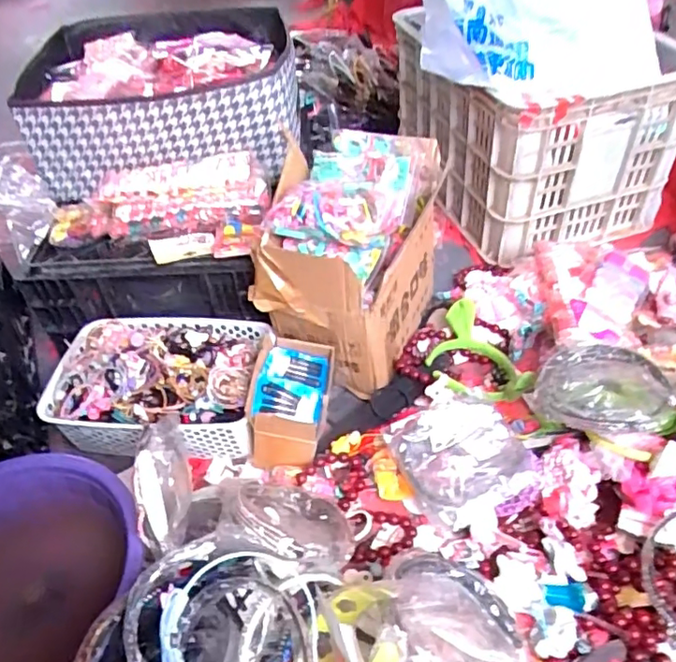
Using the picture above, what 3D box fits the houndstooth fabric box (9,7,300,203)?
[{"bbox_3d":[-0.286,-0.438,1.028,0.455,0.170,0.477,-2,45,4],"label":"houndstooth fabric box"}]

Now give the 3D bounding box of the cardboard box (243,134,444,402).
[{"bbox_3d":[0.024,-0.123,0.846,0.199,0.263,0.333,14,48,18],"label":"cardboard box"}]

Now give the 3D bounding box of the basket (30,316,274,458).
[{"bbox_3d":[-0.246,0.069,0.822,0.294,0.094,0.209,2,46,8],"label":"basket"}]

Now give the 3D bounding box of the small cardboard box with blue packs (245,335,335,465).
[{"bbox_3d":[-0.061,0.092,0.770,0.099,0.091,0.148,2,46,8],"label":"small cardboard box with blue packs"}]

